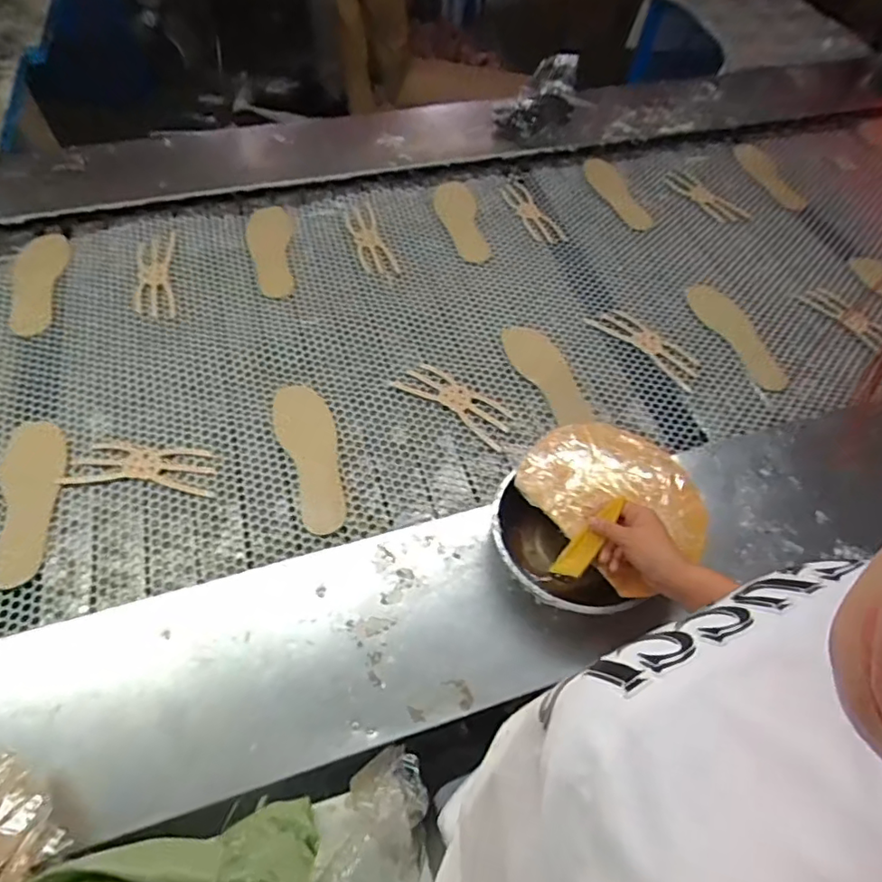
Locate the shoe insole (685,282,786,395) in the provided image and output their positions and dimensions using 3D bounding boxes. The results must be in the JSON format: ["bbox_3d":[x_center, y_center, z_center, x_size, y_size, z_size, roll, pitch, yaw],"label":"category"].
[{"bbox_3d":[0.531,-0.194,1.000,0.089,0.009,0.263,-13,58,-9],"label":"shoe insole"}]

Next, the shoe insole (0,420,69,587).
[{"bbox_3d":[-0.580,0.078,0.784,0.086,0.009,0.256,-12,60,-11],"label":"shoe insole"}]

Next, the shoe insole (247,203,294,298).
[{"bbox_3d":[-0.335,-0.376,1.083,0.084,0.013,0.236,-6,59,-7],"label":"shoe insole"}]

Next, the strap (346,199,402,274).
[{"bbox_3d":[-0.147,-0.413,1.117,0.063,0.006,0.220,-17,61,-13],"label":"strap"}]

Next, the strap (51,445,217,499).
[{"bbox_3d":[-0.437,0.038,0.814,0.209,0.006,0.072,6,59,0],"label":"strap"}]

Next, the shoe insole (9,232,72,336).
[{"bbox_3d":[-0.739,-0.293,1.013,0.089,0.005,0.258,-7,59,-8],"label":"shoe insole"}]

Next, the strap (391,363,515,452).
[{"bbox_3d":[0.025,-0.067,0.905,0.203,0.009,0.077,33,62,15],"label":"strap"}]

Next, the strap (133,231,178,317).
[{"bbox_3d":[-0.531,-0.312,1.028,0.070,0.012,0.206,-10,60,-9],"label":"strap"}]

